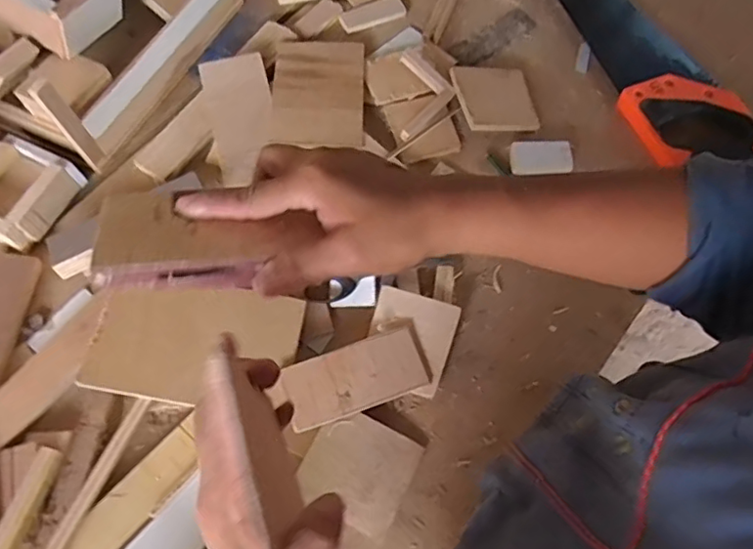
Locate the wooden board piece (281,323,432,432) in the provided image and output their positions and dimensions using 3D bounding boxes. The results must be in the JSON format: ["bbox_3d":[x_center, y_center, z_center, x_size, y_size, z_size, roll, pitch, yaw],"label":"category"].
[{"bbox_3d":[-0.017,0.091,0.521,0.124,0.004,0.056,-19,78,-10],"label":"wooden board piece"}]

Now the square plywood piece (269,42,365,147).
[{"bbox_3d":[-0.065,-0.205,0.654,0.098,0.005,0.149,1,63,-3],"label":"square plywood piece"}]

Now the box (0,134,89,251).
[{"bbox_3d":[-0.368,-0.085,0.599,0.094,0.036,0.106,23,69,12],"label":"box"}]

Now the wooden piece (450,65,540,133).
[{"bbox_3d":[0.131,-0.193,0.643,0.086,0.014,0.079,-1,75,-16],"label":"wooden piece"}]

